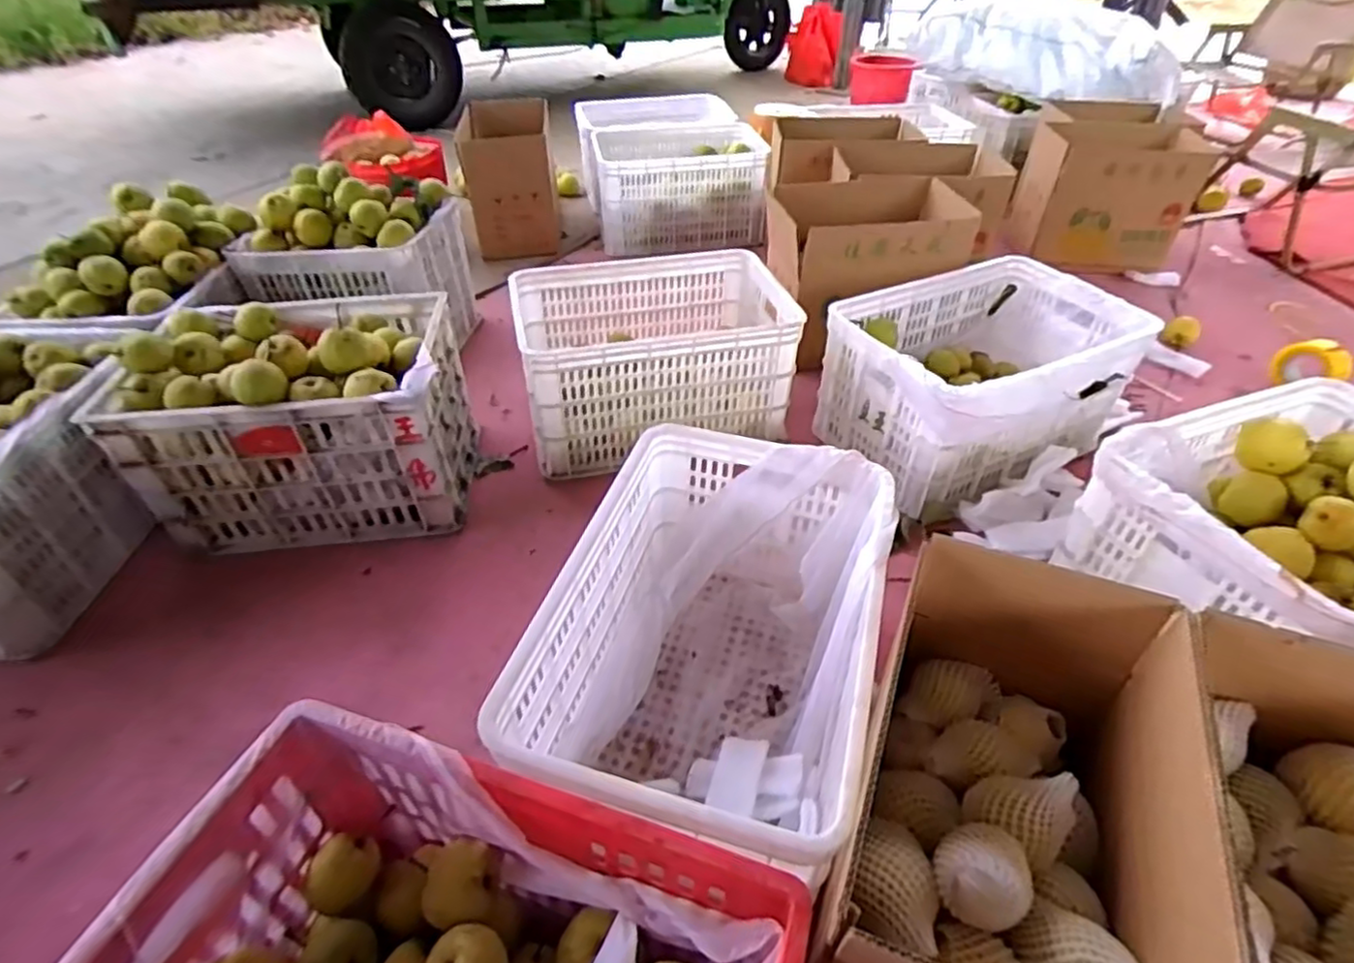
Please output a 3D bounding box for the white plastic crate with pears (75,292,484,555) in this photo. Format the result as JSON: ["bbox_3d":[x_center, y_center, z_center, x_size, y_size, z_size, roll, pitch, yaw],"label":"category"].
[{"bbox_3d":[-0.660,-0.101,1.219,0.520,0.352,0.341,-9,43,-10],"label":"white plastic crate with pears"}]

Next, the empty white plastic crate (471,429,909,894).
[{"bbox_3d":[0.051,0.215,0.868,0.351,0.287,0.535,13,43,14],"label":"empty white plastic crate"}]

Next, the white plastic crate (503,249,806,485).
[{"bbox_3d":[-0.054,-0.261,1.408,0.524,0.271,0.378,-10,43,-12],"label":"white plastic crate"}]

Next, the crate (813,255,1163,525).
[{"bbox_3d":[0.583,-0.207,1.351,0.532,0.270,0.413,-24,47,-24],"label":"crate"}]

